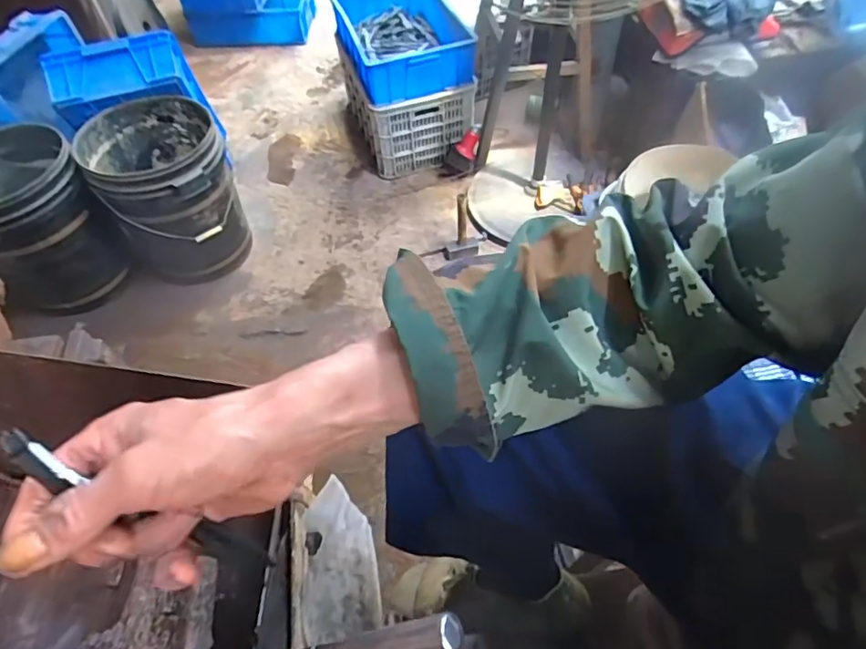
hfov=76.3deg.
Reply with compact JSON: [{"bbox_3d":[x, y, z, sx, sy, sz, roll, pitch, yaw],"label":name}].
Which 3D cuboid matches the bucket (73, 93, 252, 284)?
[{"bbox_3d":[-0.756,-0.365,1.615,0.354,0.433,0.368,-1,53,2],"label":"bucket"}]

